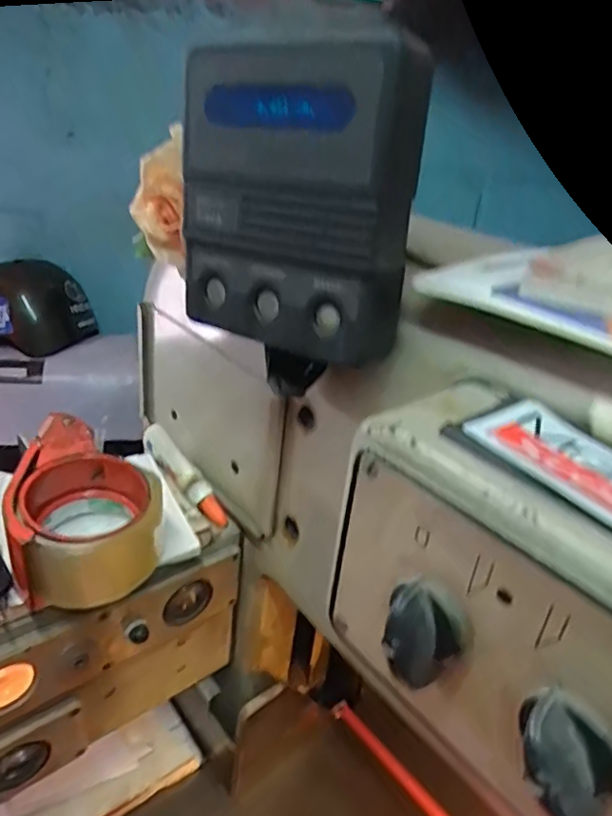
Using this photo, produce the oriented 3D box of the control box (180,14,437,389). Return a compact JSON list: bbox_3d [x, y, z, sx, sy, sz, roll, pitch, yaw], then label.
[{"bbox_3d":[-0.007,-0.095,0.300,0.122,0.164,0.039,25,34,31],"label":"control box"}]

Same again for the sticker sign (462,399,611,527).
[{"bbox_3d":[0.101,0.023,0.202,0.044,0.004,0.085,-16,38,-32],"label":"sticker sign"}]

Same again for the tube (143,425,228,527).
[{"bbox_3d":[-0.101,0.056,0.490,0.104,0.026,0.022,47,43,15],"label":"tube"}]

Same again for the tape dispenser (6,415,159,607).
[{"bbox_3d":[-0.148,0.067,0.405,0.094,0.066,0.124,-3,30,-17],"label":"tape dispenser"}]

